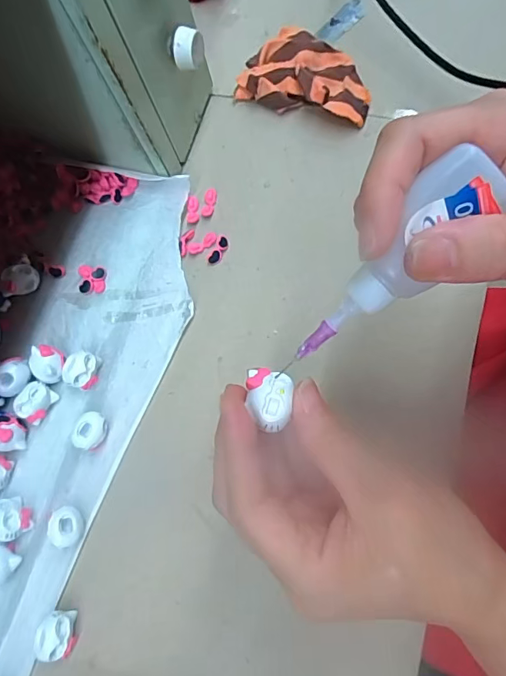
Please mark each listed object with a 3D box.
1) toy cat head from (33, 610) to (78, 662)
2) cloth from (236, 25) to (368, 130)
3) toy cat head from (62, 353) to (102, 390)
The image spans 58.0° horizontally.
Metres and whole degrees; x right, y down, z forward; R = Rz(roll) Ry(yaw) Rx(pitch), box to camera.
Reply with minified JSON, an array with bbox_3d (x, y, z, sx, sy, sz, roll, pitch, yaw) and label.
[{"bbox_3d":[-0.120,0.180,0.277,0.021,0.016,0.024,6,73,9],"label":"toy cat head"},{"bbox_3d":[0.049,-0.218,0.387,0.111,0.024,0.071,27,78,15],"label":"cloth"},{"bbox_3d":[-0.118,0.023,0.317,0.018,0.022,0.024,-2,72,7],"label":"toy cat head"}]

